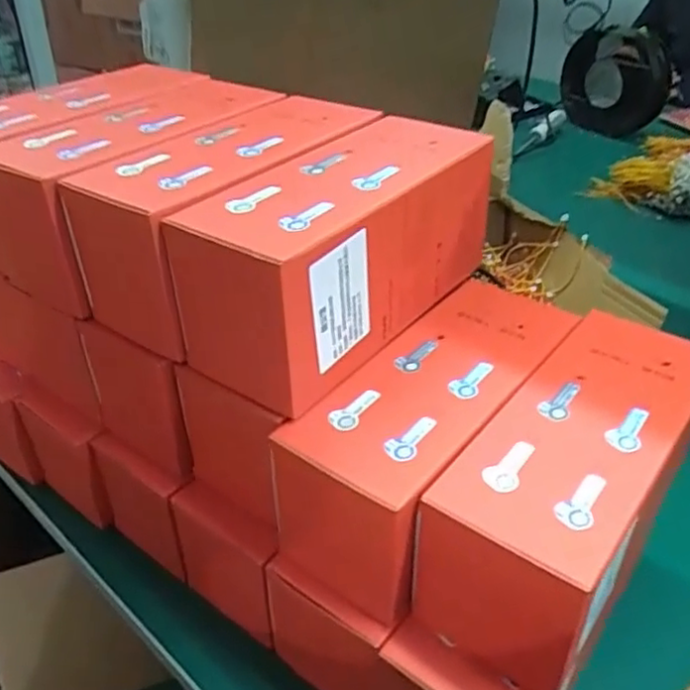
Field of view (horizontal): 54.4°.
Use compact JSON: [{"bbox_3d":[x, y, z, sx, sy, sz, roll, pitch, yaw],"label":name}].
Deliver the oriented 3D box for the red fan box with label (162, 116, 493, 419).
[{"bbox_3d":[0.000,-0.053,0.361,0.084,0.083,0.189,29,46,33],"label":"red fan box with label"}]

